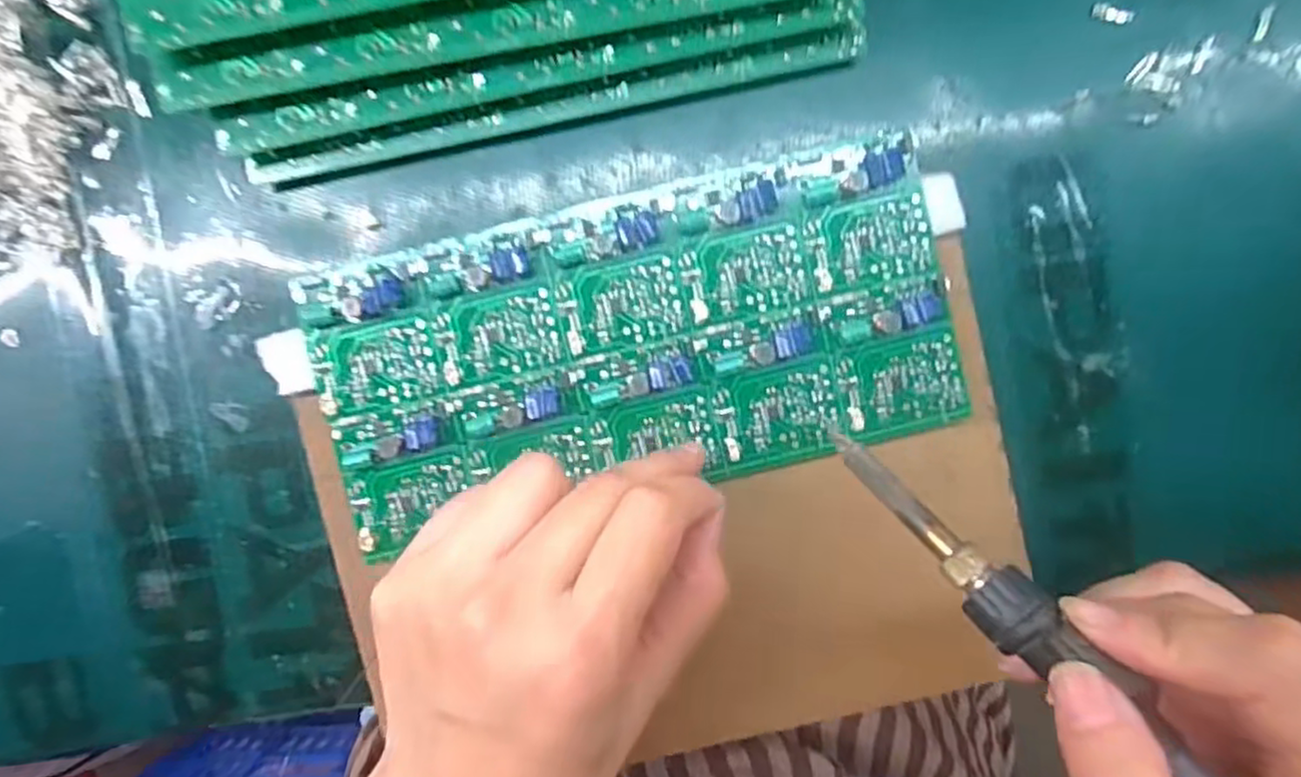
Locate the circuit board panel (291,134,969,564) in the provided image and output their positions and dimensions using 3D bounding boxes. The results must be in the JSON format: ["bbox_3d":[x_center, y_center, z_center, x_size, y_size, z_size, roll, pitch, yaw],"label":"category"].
[{"bbox_3d":[-0.006,-0.016,0.243,0.223,0.008,0.103,-11,94,0],"label":"circuit board panel"}]

